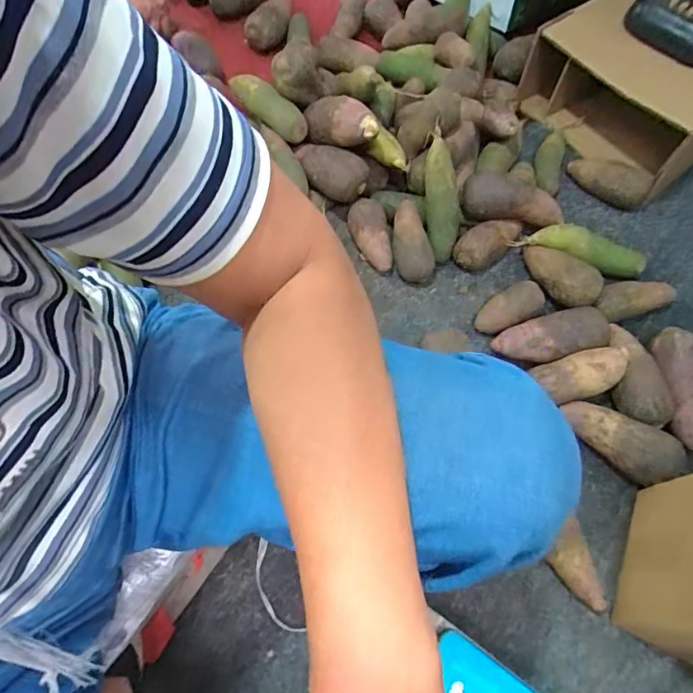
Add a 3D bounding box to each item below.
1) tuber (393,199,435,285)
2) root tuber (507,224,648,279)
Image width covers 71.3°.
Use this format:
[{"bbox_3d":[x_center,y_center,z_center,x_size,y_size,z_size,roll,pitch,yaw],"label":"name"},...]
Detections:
[{"bbox_3d":[0.111,-0.190,0.840,0.065,0.089,0.143,-8,65,-6],"label":"tuber"},{"bbox_3d":[0.399,-0.167,0.837,0.223,0.059,0.051,16,65,6],"label":"root tuber"}]

